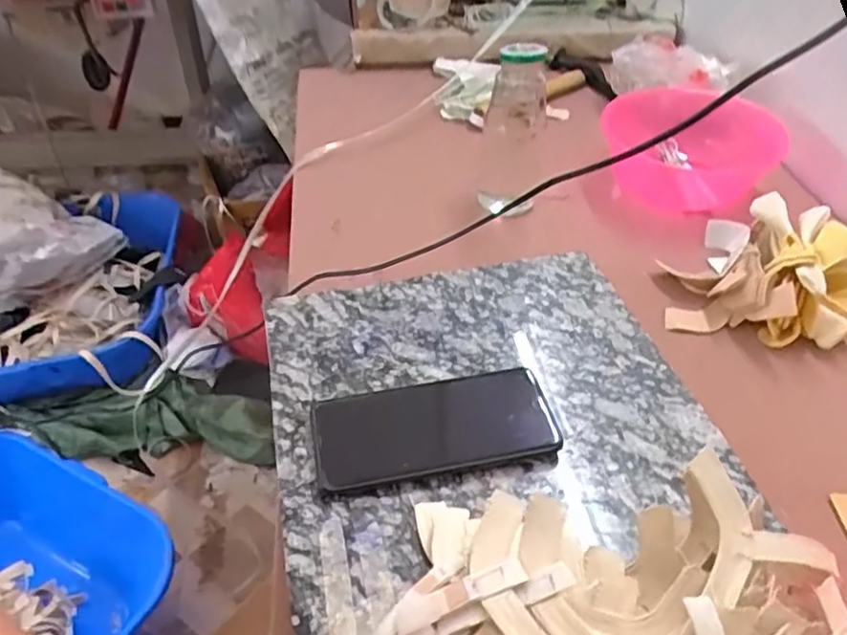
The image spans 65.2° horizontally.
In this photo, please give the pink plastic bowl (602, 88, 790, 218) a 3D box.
[{"bbox_3d":[0.284,-0.195,0.739,0.170,0.088,0.151,4,42,4],"label":"pink plastic bowl"}]

